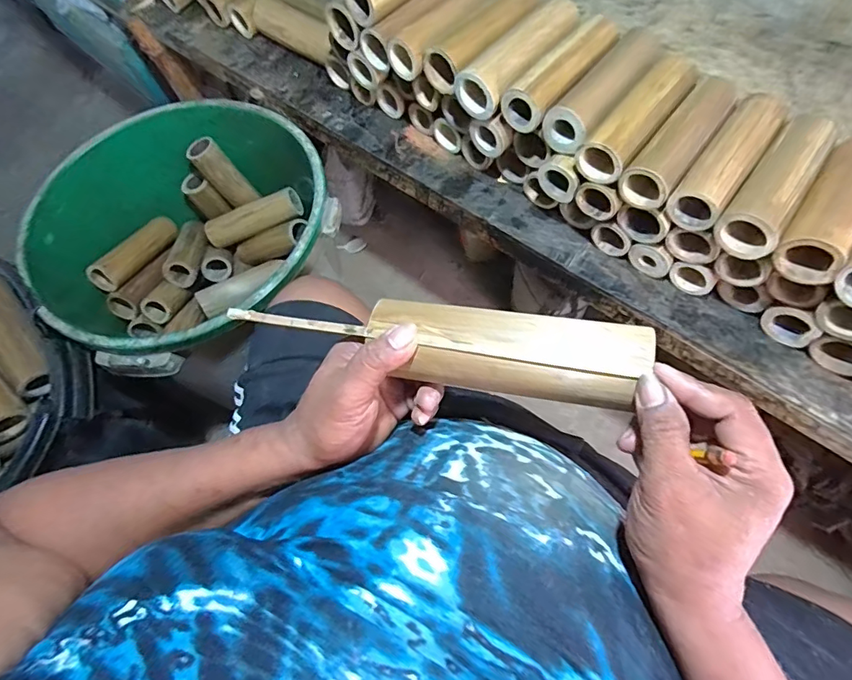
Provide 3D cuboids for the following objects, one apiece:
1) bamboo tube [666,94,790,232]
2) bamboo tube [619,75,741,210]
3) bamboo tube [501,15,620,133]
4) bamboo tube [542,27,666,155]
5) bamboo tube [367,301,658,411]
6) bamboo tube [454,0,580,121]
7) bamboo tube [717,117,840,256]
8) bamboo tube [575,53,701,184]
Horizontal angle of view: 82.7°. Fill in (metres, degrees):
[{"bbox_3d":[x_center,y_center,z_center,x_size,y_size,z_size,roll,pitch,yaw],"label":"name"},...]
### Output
[{"bbox_3d":[0.325,-0.194,0.523,0.054,0.049,0.177,35,71,18],"label":"bamboo tube"},{"bbox_3d":[0.281,-0.221,0.534,0.052,0.046,0.177,35,71,18],"label":"bamboo tube"},{"bbox_3d":[0.167,-0.314,0.572,0.176,0.047,0.053,-42,69,-16],"label":"bamboo tube"},{"bbox_3d":[0.212,-0.292,0.568,0.059,0.050,0.185,37,71,19],"label":"bamboo tube"},{"bbox_3d":[0.046,0.008,0.303,0.170,0.040,0.043,9,64,14],"label":"bamboo tube"},{"bbox_3d":[0.115,-0.348,0.592,0.062,0.052,0.183,37,71,19],"label":"bamboo tube"},{"bbox_3d":[0.366,-0.165,0.504,0.059,0.047,0.177,35,71,18],"label":"bamboo tube"},{"bbox_3d":[0.240,-0.251,0.546,0.056,0.049,0.176,37,71,19],"label":"bamboo tube"}]

